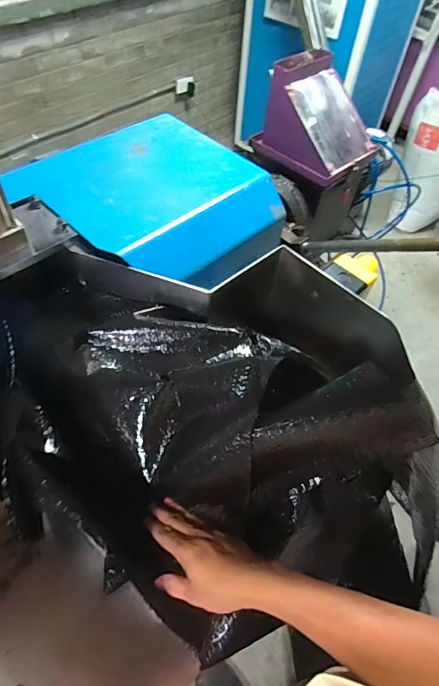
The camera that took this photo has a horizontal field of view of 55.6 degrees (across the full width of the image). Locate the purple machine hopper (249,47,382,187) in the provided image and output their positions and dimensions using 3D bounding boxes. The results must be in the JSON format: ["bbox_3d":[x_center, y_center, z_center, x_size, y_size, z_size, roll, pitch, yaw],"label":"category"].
[{"bbox_3d":[0.277,-0.611,1.120,0.269,0.202,0.254,40,60,22],"label":"purple machine hopper"}]

